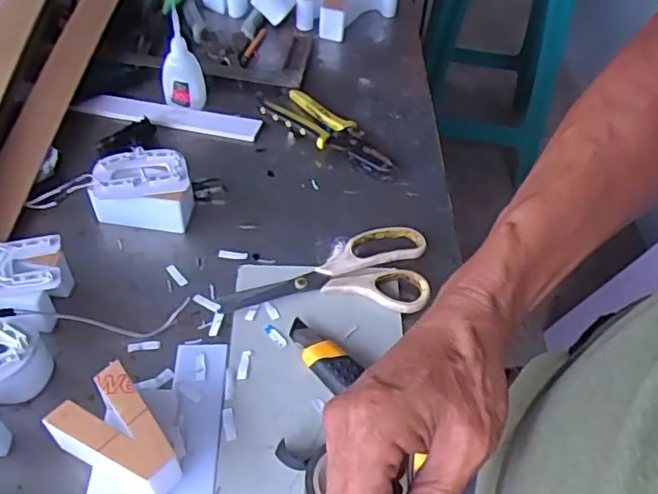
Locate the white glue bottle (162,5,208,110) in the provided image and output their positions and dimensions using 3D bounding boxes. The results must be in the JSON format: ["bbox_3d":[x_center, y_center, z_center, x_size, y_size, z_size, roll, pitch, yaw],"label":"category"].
[{"bbox_3d":[-0.158,-0.196,0.676,0.044,0.097,0.039,-11,51,-12],"label":"white glue bottle"}]

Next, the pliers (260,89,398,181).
[{"bbox_3d":[0.006,-0.123,0.677,0.158,0.024,0.055,32,55,22],"label":"pliers"}]

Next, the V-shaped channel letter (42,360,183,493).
[{"bbox_3d":[-0.140,0.134,0.426,0.056,0.047,0.084,-35,59,-28],"label":"V-shaped channel letter"}]

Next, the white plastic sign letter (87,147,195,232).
[{"bbox_3d":[-0.166,-0.052,0.588,0.088,0.051,0.057,7,49,3],"label":"white plastic sign letter"}]

